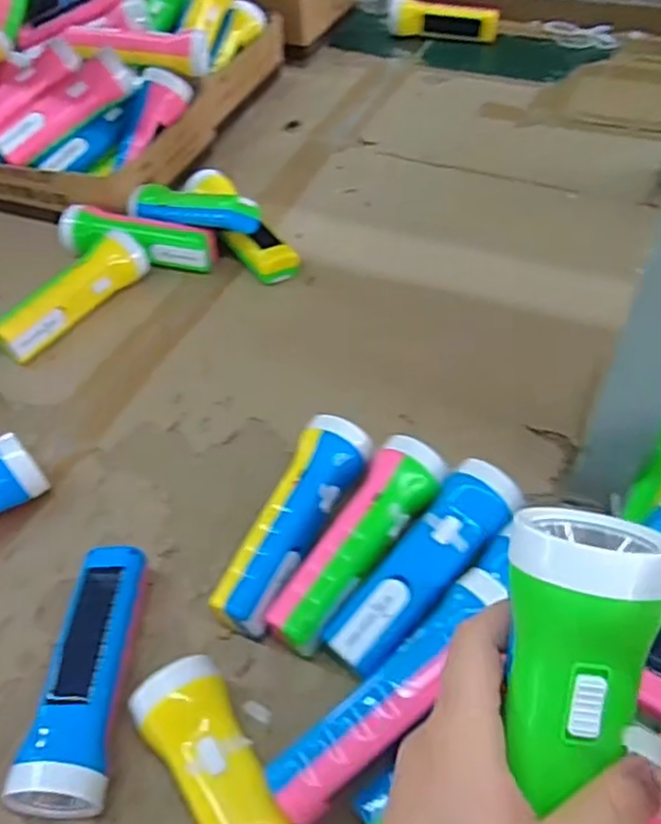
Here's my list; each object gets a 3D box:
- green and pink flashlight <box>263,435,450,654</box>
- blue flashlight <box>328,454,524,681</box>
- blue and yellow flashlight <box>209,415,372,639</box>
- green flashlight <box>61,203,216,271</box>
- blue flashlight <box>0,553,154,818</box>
[{"bbox_3d":[0.023,0.093,0.486,0.053,0.059,0.164,25,55,23],"label":"green and pink flashlight"},{"bbox_3d":[0.062,0.106,0.473,0.053,0.056,0.167,36,60,29],"label":"blue flashlight"},{"bbox_3d":[-0.023,0.083,0.501,0.052,0.061,0.167,18,53,18],"label":"blue and yellow flashlight"},{"bbox_3d":[-0.206,-0.178,0.735,0.164,0.048,0.051,7,53,9],"label":"green flashlight"},{"bbox_3d":[-0.153,0.165,0.445,0.049,0.044,0.163,-1,52,2],"label":"blue flashlight"}]

